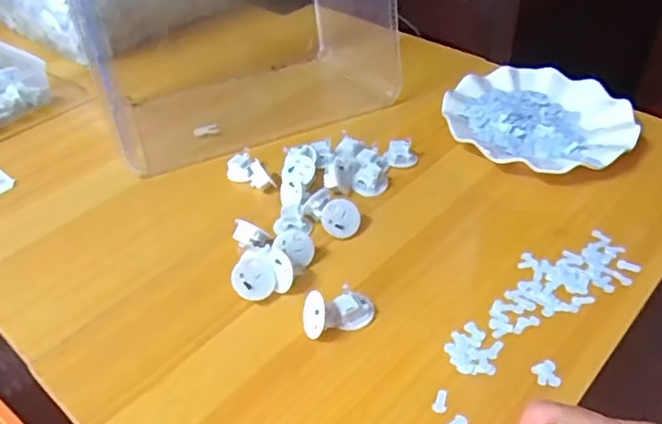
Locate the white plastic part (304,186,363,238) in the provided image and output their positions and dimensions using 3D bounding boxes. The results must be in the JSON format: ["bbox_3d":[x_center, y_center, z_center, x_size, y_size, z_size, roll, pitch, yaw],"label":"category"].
[{"bbox_3d":[0.002,0.001,0.519,0.047,0.014,0.032,29,67,24],"label":"white plastic part"}]

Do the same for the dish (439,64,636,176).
[{"bbox_3d":[0.210,-0.095,0.623,0.168,0.022,0.178,-1,40,1],"label":"dish"}]

